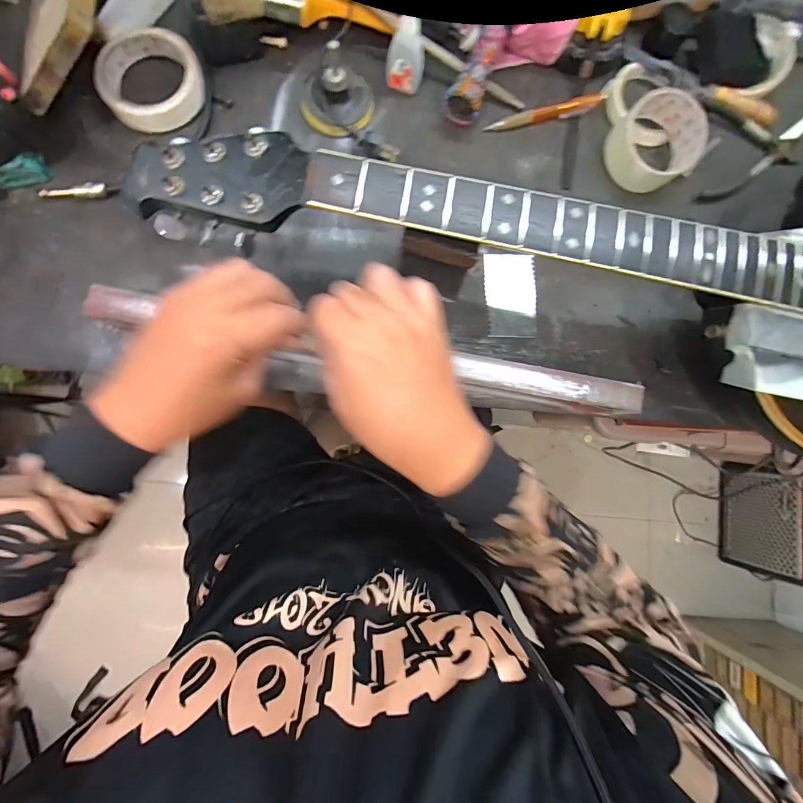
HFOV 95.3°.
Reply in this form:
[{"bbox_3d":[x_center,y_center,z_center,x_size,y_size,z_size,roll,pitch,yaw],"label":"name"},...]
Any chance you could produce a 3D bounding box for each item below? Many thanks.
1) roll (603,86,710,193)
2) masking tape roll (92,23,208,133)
[{"bbox_3d":[0.264,-0.270,0.384,0.091,0.048,0.084,0,85,-5],"label":"roll"},{"bbox_3d":[-0.242,-0.313,0.357,0.091,0.020,0.095,0,85,-5],"label":"masking tape roll"}]

